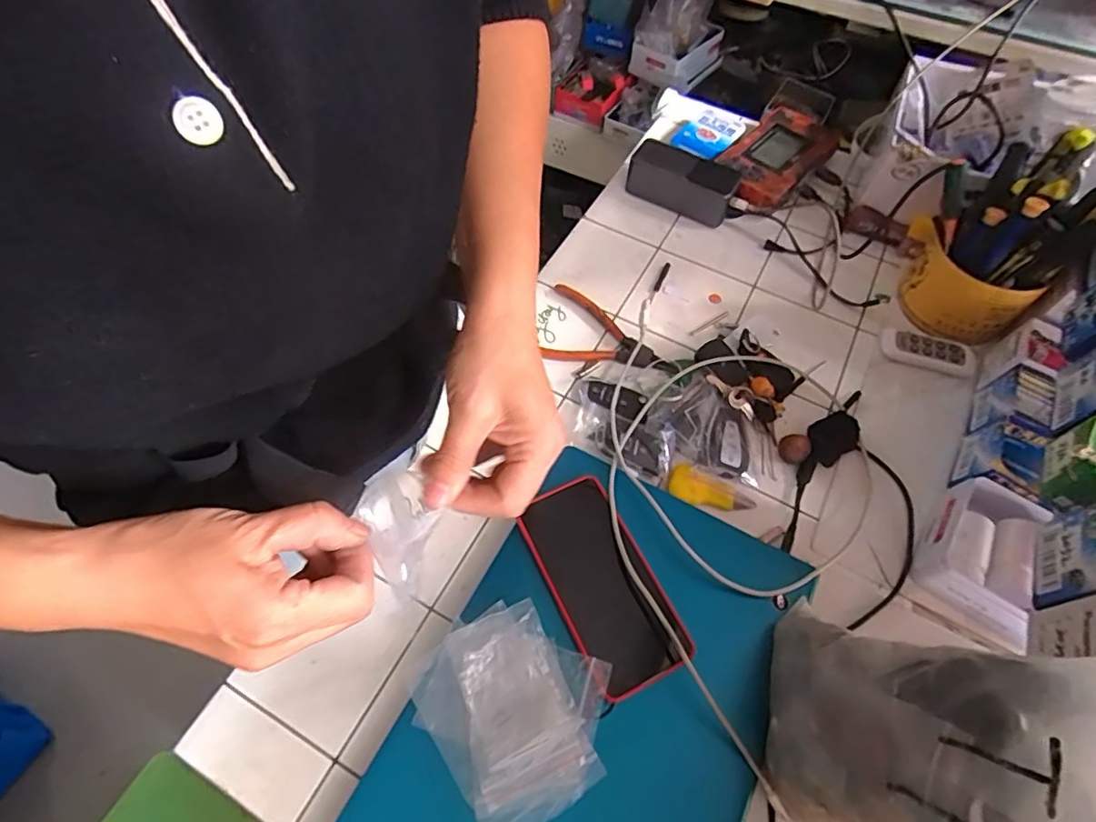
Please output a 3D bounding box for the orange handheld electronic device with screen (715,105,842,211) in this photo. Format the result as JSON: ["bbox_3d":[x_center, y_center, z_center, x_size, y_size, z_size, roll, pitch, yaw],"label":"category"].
[{"bbox_3d":[0.290,-0.320,0.732,0.106,0.037,0.198,40,67,19],"label":"orange handheld electronic device with screen"}]

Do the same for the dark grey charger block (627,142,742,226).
[{"bbox_3d":[0.166,-0.283,0.697,0.129,0.053,0.058,24,62,12],"label":"dark grey charger block"}]

